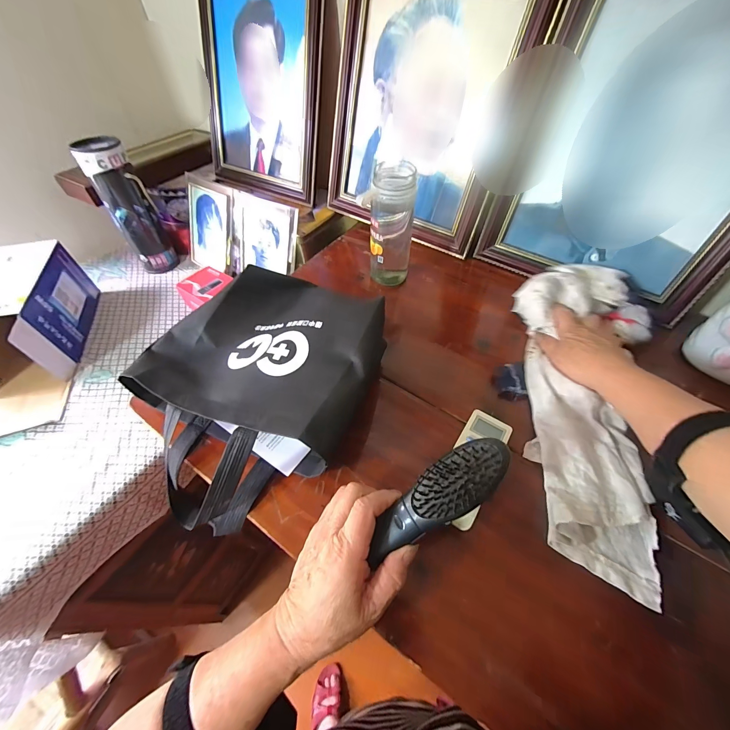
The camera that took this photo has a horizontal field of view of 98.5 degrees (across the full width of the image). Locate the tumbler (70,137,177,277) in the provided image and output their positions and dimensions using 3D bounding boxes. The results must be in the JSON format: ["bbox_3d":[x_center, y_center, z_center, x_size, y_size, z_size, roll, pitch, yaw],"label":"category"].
[{"bbox_3d":[-0.536,-0.355,0.728,0.092,0.266,0.082,-28,57,-19],"label":"tumbler"}]

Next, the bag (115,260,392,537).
[{"bbox_3d":[-0.134,0.015,0.381,0.270,0.103,0.309,17,55,13],"label":"bag"}]

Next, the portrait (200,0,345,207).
[{"bbox_3d":[-0.206,-0.566,0.650,0.334,0.371,0.033,29,38,22],"label":"portrait"}]

